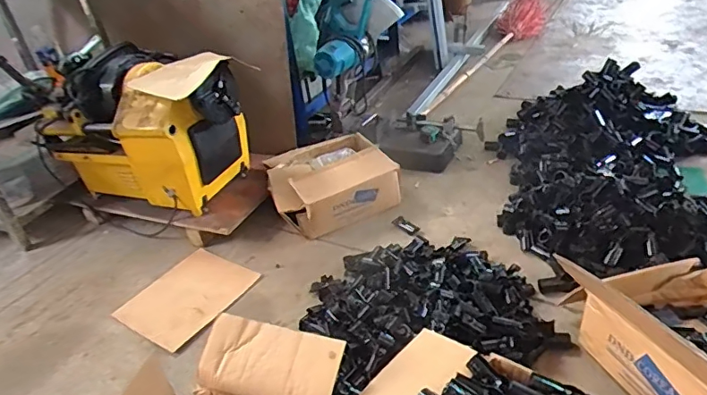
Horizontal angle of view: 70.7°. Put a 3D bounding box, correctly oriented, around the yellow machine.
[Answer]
[{"bbox_3d":[-0.610,-0.213,1.521,0.585,0.403,0.293,8,36,24],"label":"yellow machine"}]

